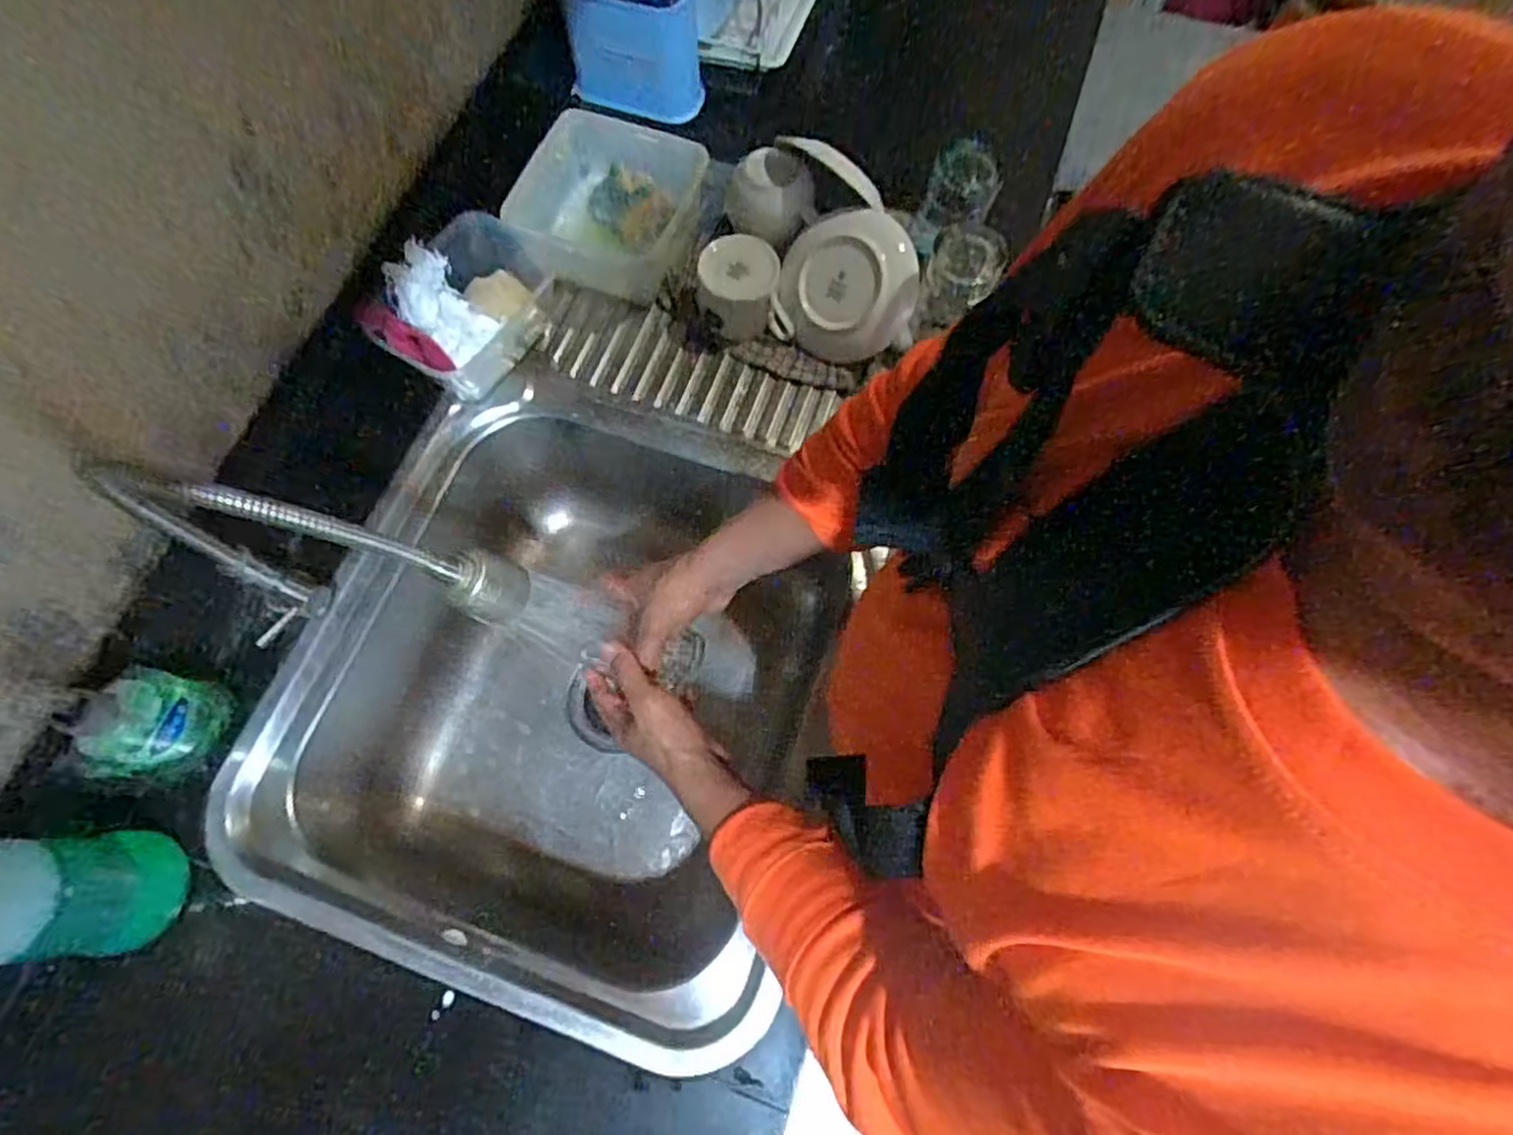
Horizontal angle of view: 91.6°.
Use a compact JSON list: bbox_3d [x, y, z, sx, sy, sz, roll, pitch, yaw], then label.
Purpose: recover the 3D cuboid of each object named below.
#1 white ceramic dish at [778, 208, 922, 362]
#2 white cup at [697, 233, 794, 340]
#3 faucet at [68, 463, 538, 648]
[{"bbox_3d":[0.091,-0.277,0.722,0.131,0.032,0.140,10,109,10],"label":"white ceramic dish"},{"bbox_3d":[-0.010,-0.281,0.746,0.096,0.072,0.078,5,70,1],"label":"white cup"},{"bbox_3d":[-0.308,-0.001,0.526,0.268,0.234,0.056,5,70,1],"label":"faucet"}]

